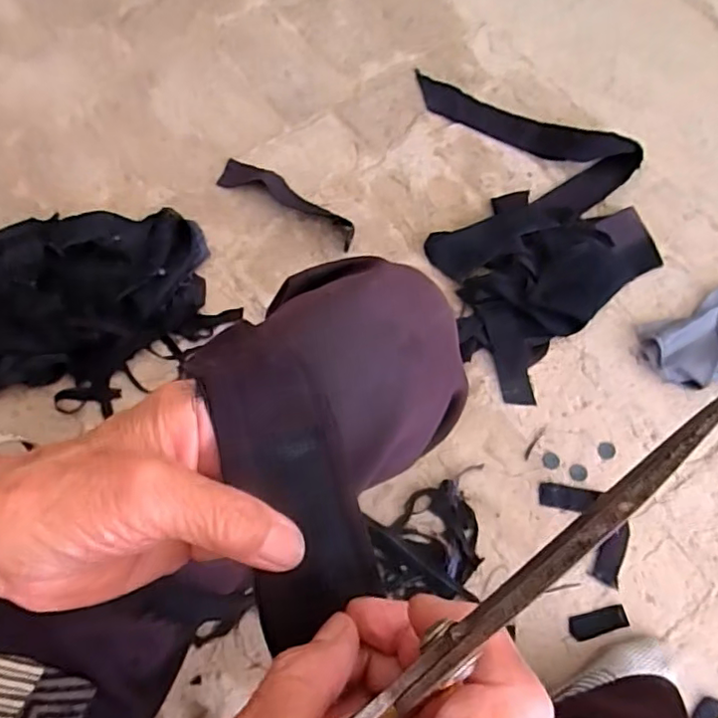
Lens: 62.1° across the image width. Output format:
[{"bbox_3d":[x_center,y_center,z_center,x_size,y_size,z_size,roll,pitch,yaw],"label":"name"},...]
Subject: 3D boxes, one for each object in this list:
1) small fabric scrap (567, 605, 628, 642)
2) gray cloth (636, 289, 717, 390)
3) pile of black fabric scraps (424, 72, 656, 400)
[{"bbox_3d":[0.280,0.310,0.698,0.067,0.006,0.027,-12,71,-7],"label":"small fabric scrap"},{"bbox_3d":[0.473,-0.028,0.808,0.172,0.039,0.109,-22,72,-10],"label":"gray cloth"},{"bbox_3d":[0.257,-0.213,0.871,0.320,0.047,0.534,-8,70,-5],"label":"pile of black fabric scraps"}]

